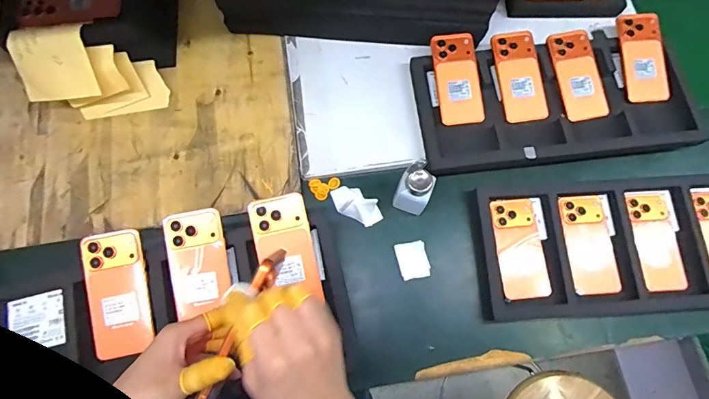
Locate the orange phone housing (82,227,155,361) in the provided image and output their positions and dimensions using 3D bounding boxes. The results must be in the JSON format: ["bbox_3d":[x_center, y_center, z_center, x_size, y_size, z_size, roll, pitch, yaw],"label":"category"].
[{"bbox_3d":[-0.316,0.125,0.532,0.071,0.007,0.164,-10,85,-8],"label":"orange phone housing"}]

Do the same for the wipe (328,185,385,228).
[{"bbox_3d":[0.004,0.009,0.698,0.095,0.018,0.051,27,75,8],"label":"wipe"}]

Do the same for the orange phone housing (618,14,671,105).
[{"bbox_3d":[0.544,-0.266,0.744,0.077,0.013,0.168,-7,88,-2],"label":"orange phone housing"}]

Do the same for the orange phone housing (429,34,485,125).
[{"bbox_3d":[0.188,-0.219,0.721,0.081,0.010,0.168,-8,87,-2],"label":"orange phone housing"}]

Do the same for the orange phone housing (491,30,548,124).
[{"bbox_3d":[0.301,-0.225,0.725,0.074,0.008,0.170,-10,87,-3],"label":"orange phone housing"}]

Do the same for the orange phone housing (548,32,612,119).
[{"bbox_3d":[0.412,-0.229,0.731,0.082,0.006,0.171,-12,85,-4],"label":"orange phone housing"}]

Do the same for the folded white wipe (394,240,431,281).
[{"bbox_3d":[0.100,0.104,0.678,0.052,0.007,0.061,-12,73,-4],"label":"folded white wipe"}]

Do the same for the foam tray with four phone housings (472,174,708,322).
[{"bbox_3d":[0.477,0.073,0.686,0.529,0.033,0.224,-4,73,-1],"label":"foam tray with four phone housings"}]

